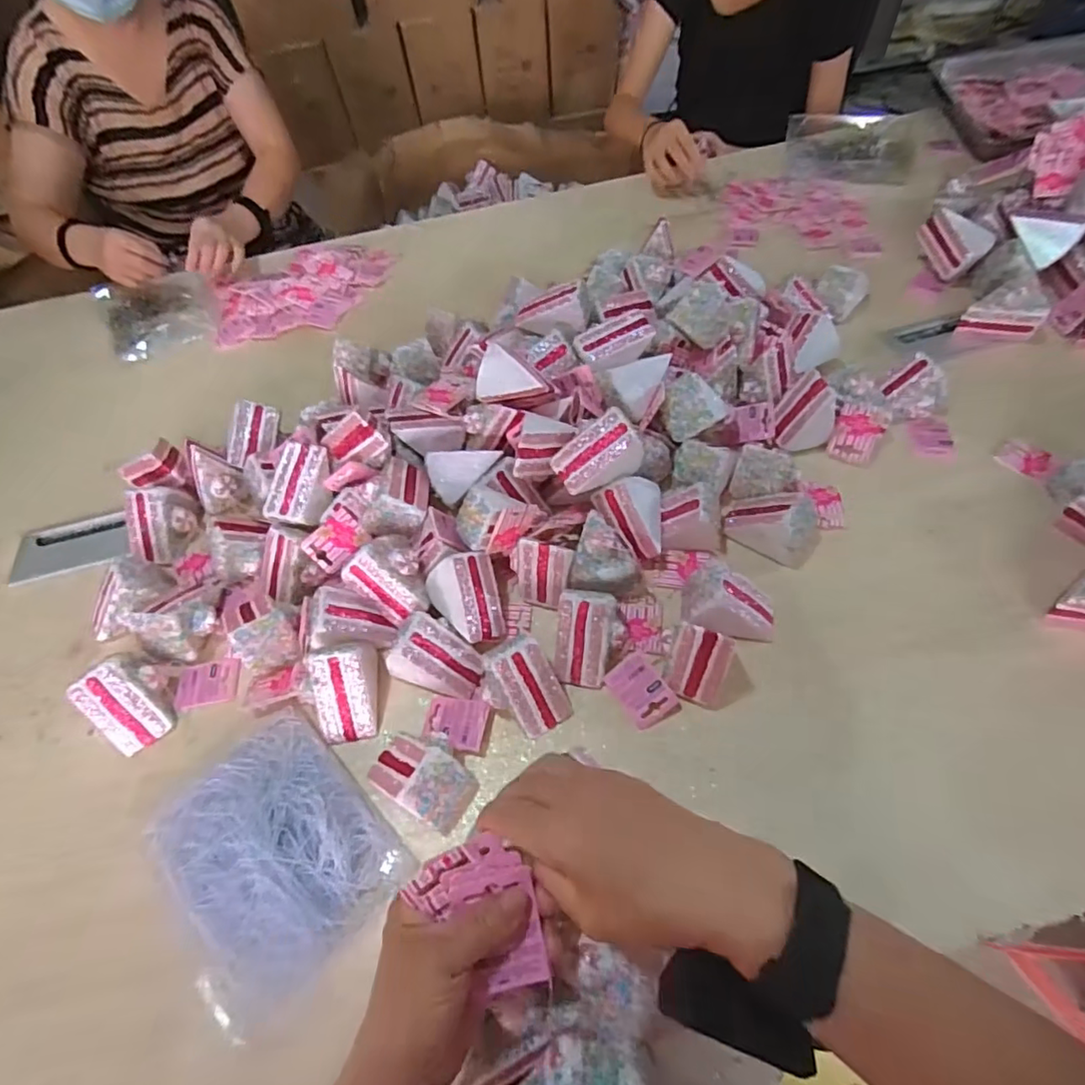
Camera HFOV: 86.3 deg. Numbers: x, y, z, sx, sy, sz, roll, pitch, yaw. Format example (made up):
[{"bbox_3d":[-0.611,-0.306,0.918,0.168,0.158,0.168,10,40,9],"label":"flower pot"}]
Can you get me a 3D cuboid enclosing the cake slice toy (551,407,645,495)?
[{"bbox_3d":[0.055,-0.093,0.597,0.084,0.053,0.050,-24,58,-11],"label":"cake slice toy"}]

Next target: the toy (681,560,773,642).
[{"bbox_3d":[0.183,0.060,0.565,0.091,0.061,0.060,14,59,14],"label":"toy"}]

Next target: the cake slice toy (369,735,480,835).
[{"bbox_3d":[-0.110,0.197,0.495,0.095,0.048,0.057,26,62,20],"label":"cake slice toy"}]

